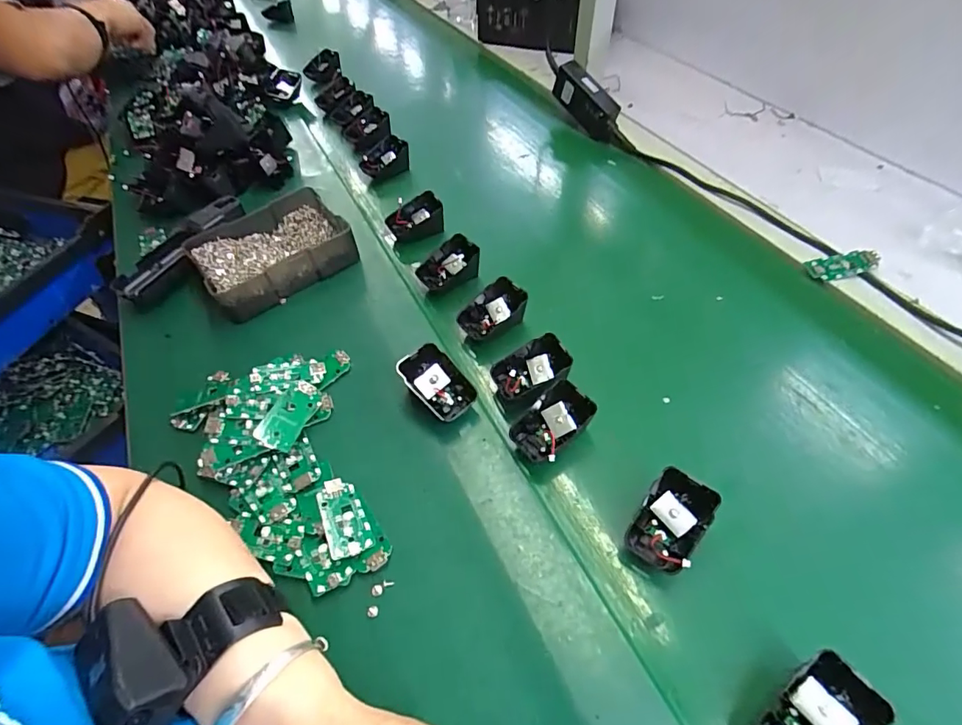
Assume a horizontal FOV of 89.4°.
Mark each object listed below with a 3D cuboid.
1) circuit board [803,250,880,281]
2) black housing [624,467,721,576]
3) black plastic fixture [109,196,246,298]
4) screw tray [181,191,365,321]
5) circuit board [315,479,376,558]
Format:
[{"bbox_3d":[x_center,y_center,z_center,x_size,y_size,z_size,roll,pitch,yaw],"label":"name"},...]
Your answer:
[{"bbox_3d":[0.397,-0.106,0.532,0.070,0.004,0.030,-14,66,9],"label":"circuit board"},{"bbox_3d":[0.138,0.118,0.355,0.045,0.040,0.064,30,59,25],"label":"black housing"},{"bbox_3d":[-0.350,-0.135,0.571,0.166,0.021,0.046,-45,62,-11],"label":"black plastic fixture"},{"bbox_3d":[-0.239,-0.129,0.560,0.161,0.041,0.145,-31,53,-18],"label":"screw tray"},{"bbox_3d":[-0.107,0.121,0.379,0.032,0.008,0.064,-23,51,-11],"label":"circuit board"}]

